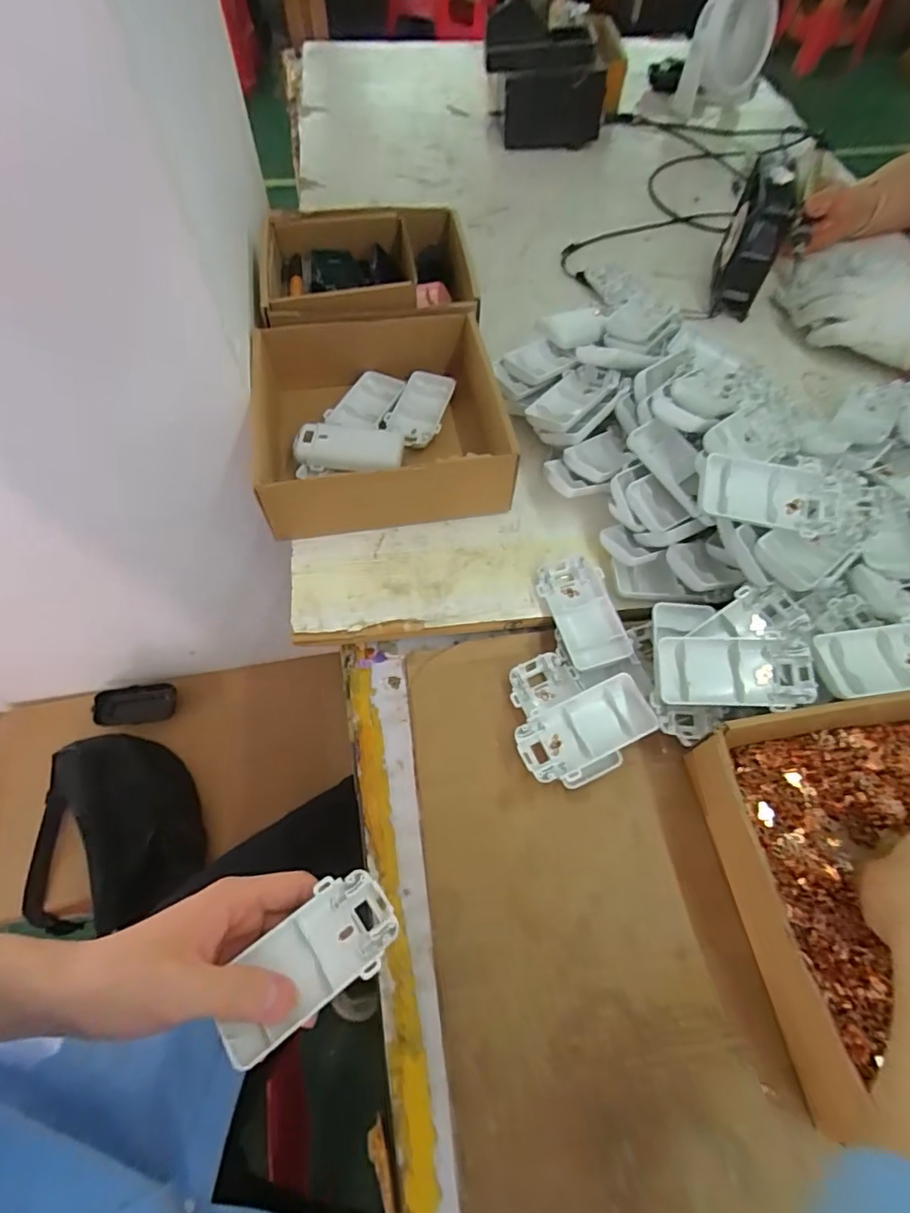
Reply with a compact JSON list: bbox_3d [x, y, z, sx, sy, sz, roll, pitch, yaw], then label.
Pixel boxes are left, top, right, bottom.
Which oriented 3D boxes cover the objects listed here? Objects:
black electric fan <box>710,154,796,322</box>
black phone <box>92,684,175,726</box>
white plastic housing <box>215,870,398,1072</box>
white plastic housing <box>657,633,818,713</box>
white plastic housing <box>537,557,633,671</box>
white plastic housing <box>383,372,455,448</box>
[{"bbox_3d":[0.324,-0.399,0.618,0.049,0.119,0.101,16,61,8],"label":"black electric fan"},{"bbox_3d":[-0.469,0.145,0.831,0.110,0.012,0.056,-2,76,-13],"label":"black phone"},{"bbox_3d":[-0.077,0.184,0.294,0.096,0.017,0.048,-32,68,-18],"label":"white plastic housing"},{"bbox_3d":[0.187,0.045,0.380,0.094,0.013,0.048,-3,70,9],"label":"white plastic housing"},{"bbox_3d":[0.100,0.005,0.442,0.048,0.017,0.093,-21,60,4],"label":"white plastic housing"},{"bbox_3d":[-0.034,-0.192,0.546,0.050,0.009,0.092,14,61,7],"label":"white plastic housing"}]

